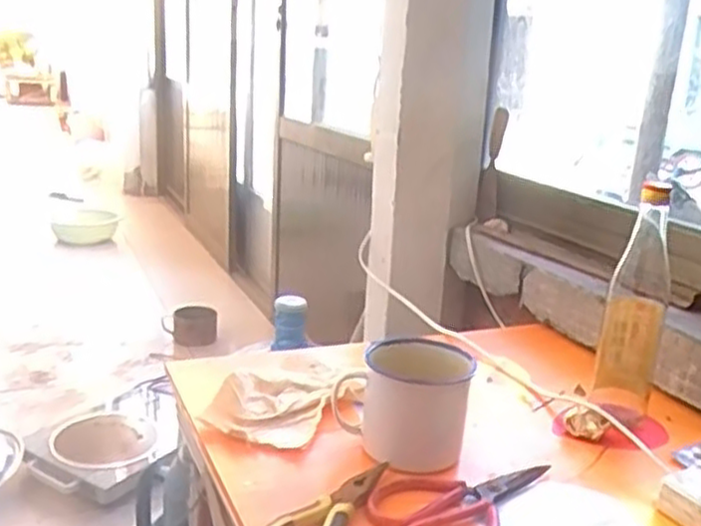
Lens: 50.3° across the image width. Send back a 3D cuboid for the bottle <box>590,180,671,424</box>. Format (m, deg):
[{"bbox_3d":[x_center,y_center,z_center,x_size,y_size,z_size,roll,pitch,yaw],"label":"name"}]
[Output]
[{"bbox_3d":[0.313,0.053,0.821,0.061,0.265,0.077,11,17,23],"label":"bottle"}]

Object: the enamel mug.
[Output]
[{"bbox_3d":[0.048,0.134,0.727,0.123,0.103,0.088,1,16,-9],"label":"enamel mug"}]

